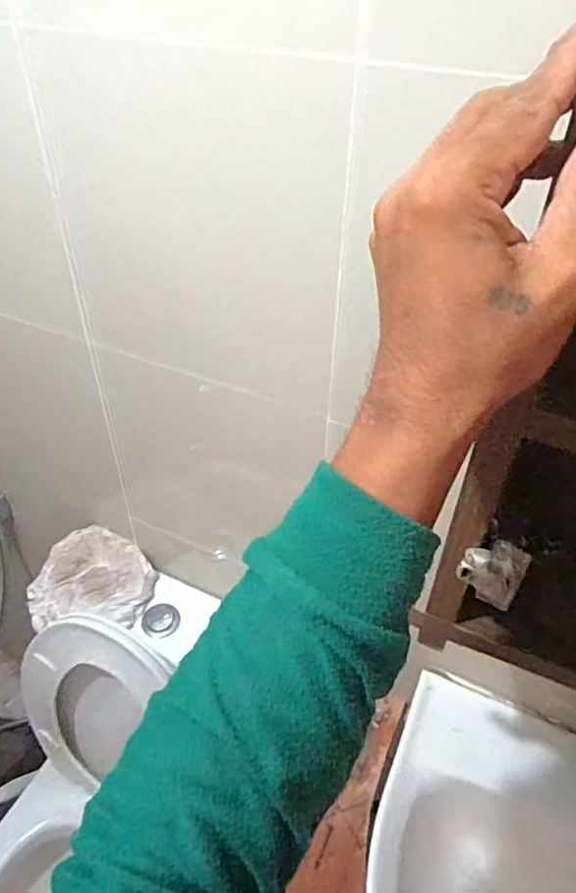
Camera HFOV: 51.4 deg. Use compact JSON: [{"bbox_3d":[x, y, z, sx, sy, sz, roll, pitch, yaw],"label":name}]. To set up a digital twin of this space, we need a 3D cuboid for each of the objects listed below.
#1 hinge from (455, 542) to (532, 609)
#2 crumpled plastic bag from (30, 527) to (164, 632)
[{"bbox_3d":[0.134,0.084,0.397,0.039,0.049,0.017,20,44,20],"label":"hinge"},{"bbox_3d":[-0.290,0.203,0.902,0.184,0.054,0.164,12,42,13],"label":"crumpled plastic bag"}]

